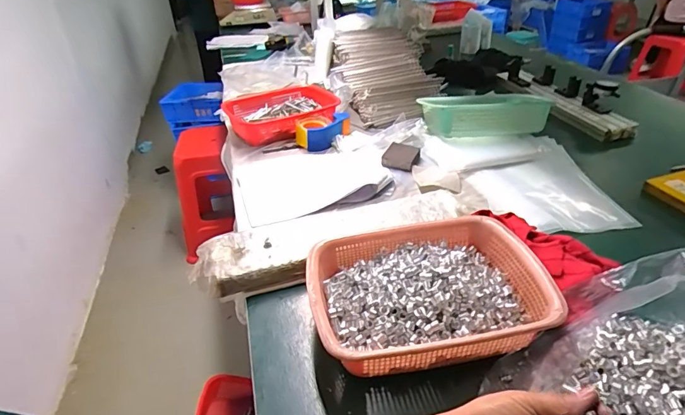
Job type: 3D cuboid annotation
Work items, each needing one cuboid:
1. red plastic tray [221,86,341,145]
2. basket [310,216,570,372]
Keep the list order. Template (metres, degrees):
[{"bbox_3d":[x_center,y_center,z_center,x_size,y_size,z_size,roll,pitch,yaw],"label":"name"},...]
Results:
[{"bbox_3d":[-0.164,-0.258,1.158,0.301,0.062,0.236,-9,34,-9],"label":"red plastic tray"},{"bbox_3d":[0.108,0.116,0.566,0.290,0.074,0.212,-7,34,-6],"label":"basket"}]

